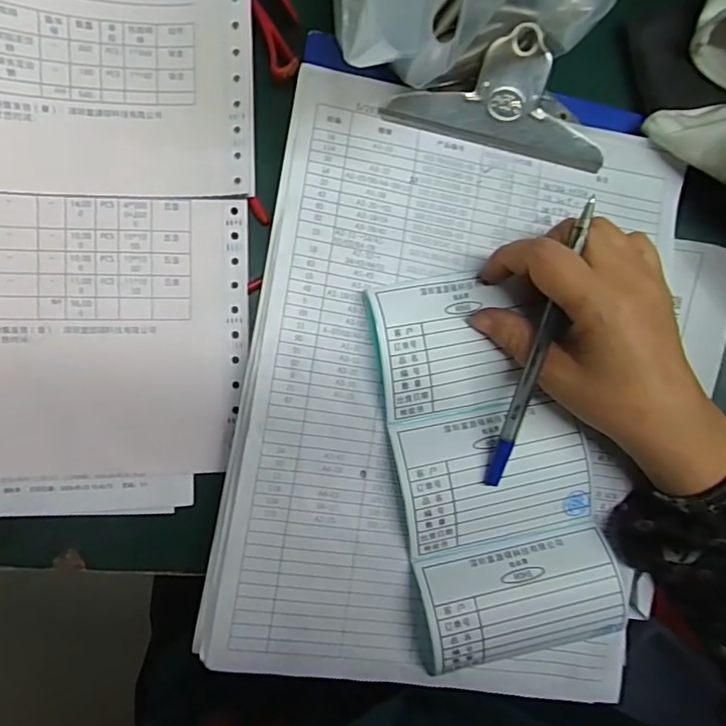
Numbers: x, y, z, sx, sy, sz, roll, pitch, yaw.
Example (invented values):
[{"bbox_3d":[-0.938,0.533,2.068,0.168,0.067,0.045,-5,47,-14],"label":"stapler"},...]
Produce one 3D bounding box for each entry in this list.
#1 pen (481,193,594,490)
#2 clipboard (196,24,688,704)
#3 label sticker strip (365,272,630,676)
[{"bbox_3d":[0.083,-0.007,0.254,0.008,0.008,0.141,16,98,-6],"label":"pen"},{"bbox_3d":[0.048,0.005,0.269,0.207,0.020,0.310,9,88,-6],"label":"clipboard"},{"bbox_3d":[0.065,0.050,0.269,0.097,0.021,0.188,-10,90,-7],"label":"label sticker strip"}]

